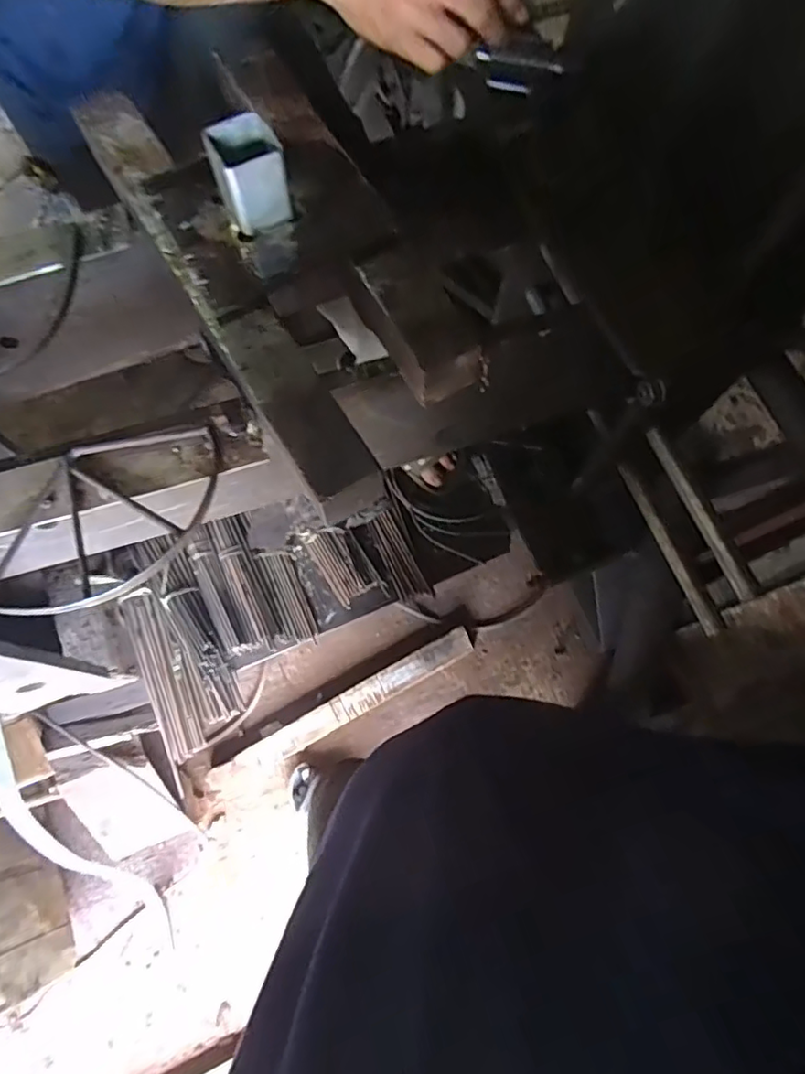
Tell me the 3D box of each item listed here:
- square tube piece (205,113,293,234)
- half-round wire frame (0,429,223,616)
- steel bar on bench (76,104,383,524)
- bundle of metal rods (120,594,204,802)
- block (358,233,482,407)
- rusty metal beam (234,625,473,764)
[{"bbox_3d":[-0.111,-0.266,0.438,0.050,0.052,0.055,-19,73,-6],"label":"square tube piece"},{"bbox_3d":[-0.244,-0.007,0.425,0.234,0.015,0.123,-11,73,-3],"label":"half-round wire frame"},{"bbox_3d":[-0.134,-0.182,0.452,0.051,0.028,0.398,-31,75,-9],"label":"steel bar on bench"},{"bbox_3d":[-0.380,0.225,0.954,0.074,0.044,0.306,-24,74,-7],"label":"bundle of metal rods"},{"bbox_3d":[0.013,-0.169,0.464,0.064,0.049,0.126,-26,74,-8],"label":"block"},{"bbox_3d":[-0.093,0.363,1.337,0.556,0.057,0.062,-29,75,-8],"label":"rusty metal beam"}]

